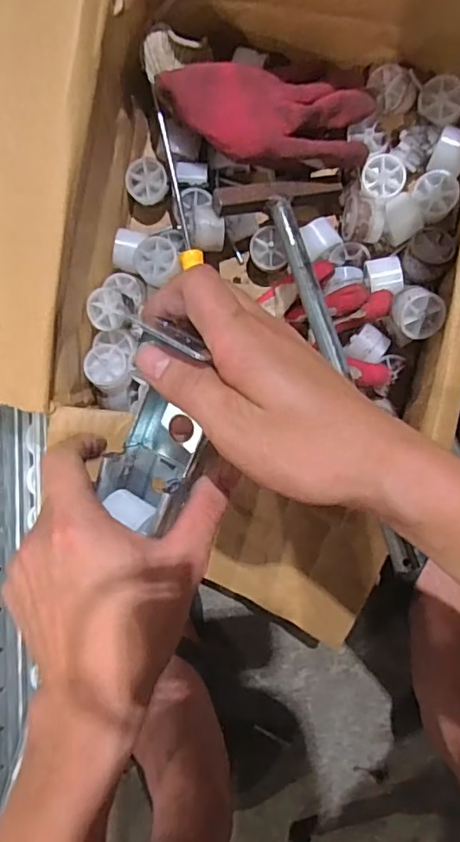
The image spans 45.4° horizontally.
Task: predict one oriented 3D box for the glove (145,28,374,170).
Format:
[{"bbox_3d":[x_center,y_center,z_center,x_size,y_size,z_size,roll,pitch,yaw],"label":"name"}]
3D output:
[{"bbox_3d":[0.019,-0.237,0.418,0.173,0.046,0.074,18,95,4],"label":"glove"}]

